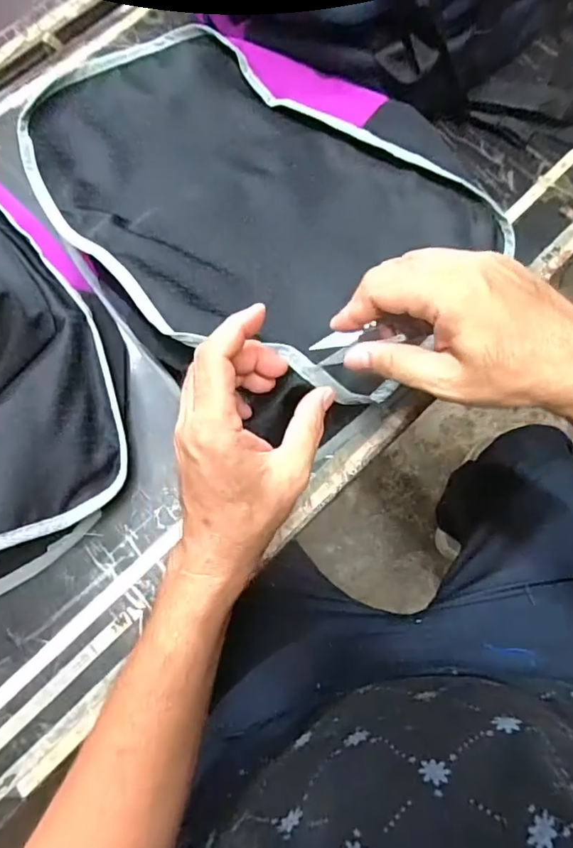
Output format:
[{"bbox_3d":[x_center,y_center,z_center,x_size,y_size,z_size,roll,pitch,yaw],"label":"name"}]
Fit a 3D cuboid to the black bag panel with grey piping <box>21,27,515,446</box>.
[{"bbox_3d":[-0.035,-0.210,0.454,0.411,0.089,0.289,41,79,11],"label":"black bag panel with grey piping"}]

